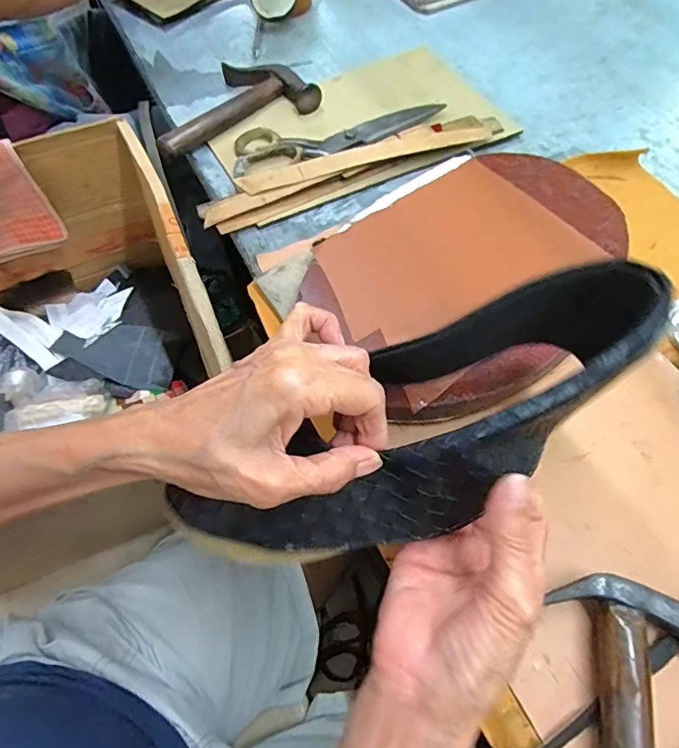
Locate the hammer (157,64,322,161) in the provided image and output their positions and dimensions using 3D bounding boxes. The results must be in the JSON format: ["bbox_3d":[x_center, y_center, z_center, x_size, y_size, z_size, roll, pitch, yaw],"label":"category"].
[{"bbox_3d":[-0.125,-0.297,0.523,0.179,0.028,0.108,-29,64,-15],"label":"hammer"}]

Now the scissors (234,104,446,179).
[{"bbox_3d":[0.001,-0.240,0.492,0.222,0.014,0.069,-14,61,-7],"label":"scissors"}]

